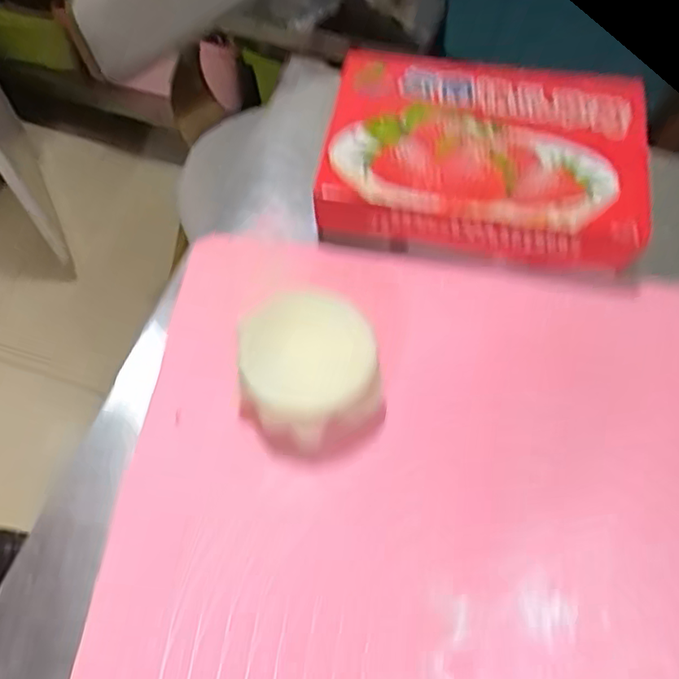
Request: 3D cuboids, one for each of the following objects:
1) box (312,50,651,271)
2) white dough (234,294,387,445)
[{"bbox_3d":[0.093,-0.116,0.402,0.196,0.041,0.135,10,62,4],"label":"box"},{"bbox_3d":[-0.018,0.014,0.329,0.069,0.049,0.075,1,62,-1],"label":"white dough"}]

